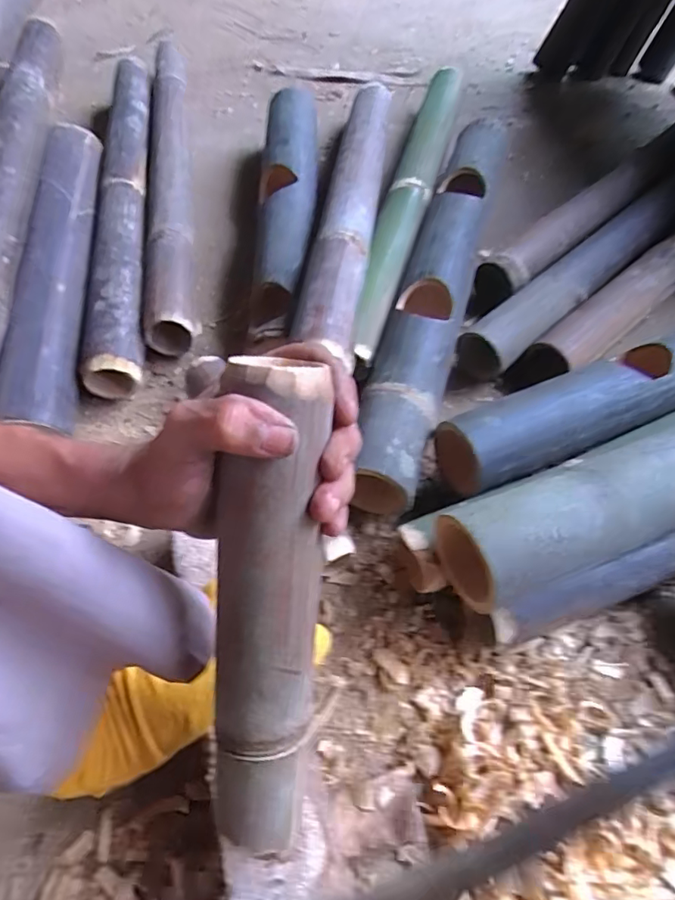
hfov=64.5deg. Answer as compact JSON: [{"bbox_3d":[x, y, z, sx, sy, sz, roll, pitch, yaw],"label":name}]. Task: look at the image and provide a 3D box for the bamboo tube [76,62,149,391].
[{"bbox_3d":[-0.281,-0.334,0.707,0.055,0.054,0.615,-6,59,-7],"label":"bamboo tube"}]

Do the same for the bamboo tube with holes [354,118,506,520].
[{"bbox_3d":[0.115,-0.196,0.623,0.077,0.081,0.569,15,59,7],"label":"bamboo tube with holes"}]

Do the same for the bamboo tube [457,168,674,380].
[{"bbox_3d":[0.374,-0.272,0.682,0.598,0.064,0.063,-37,67,-23],"label":"bamboo tube"}]

